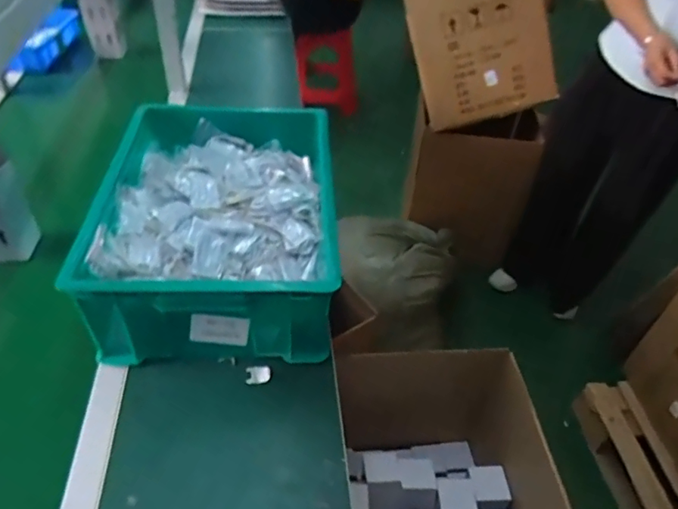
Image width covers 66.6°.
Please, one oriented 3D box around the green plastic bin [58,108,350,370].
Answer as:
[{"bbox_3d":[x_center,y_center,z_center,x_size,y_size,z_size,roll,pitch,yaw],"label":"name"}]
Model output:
[{"bbox_3d":[-0.194,-0.064,0.872,0.346,0.177,0.494,-1,43,-4],"label":"green plastic bin"}]

